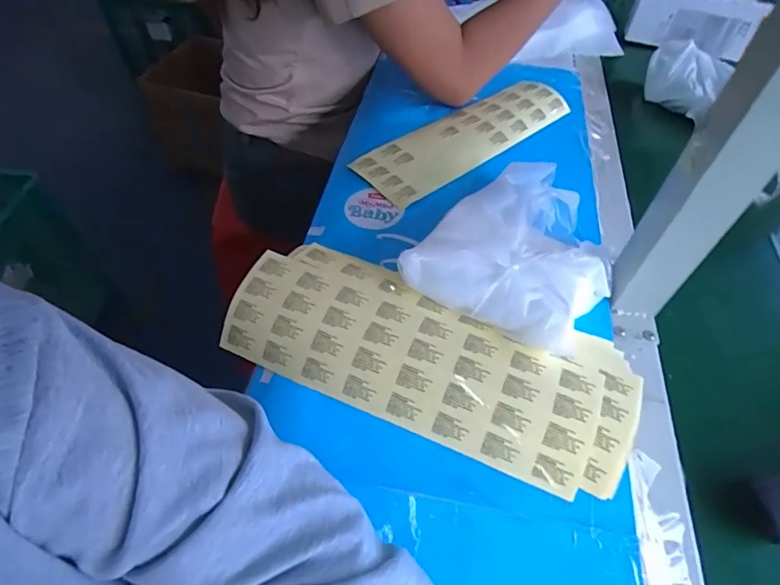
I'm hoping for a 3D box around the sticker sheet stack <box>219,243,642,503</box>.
[{"bbox_3d":[0.027,0.043,0.371,0.317,0.033,0.131,23,55,12],"label":"sticker sheet stack"}]

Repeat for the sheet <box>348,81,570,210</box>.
[{"bbox_3d":[0.095,-0.191,0.559,0.289,0.012,0.093,-33,61,-22],"label":"sheet"}]

